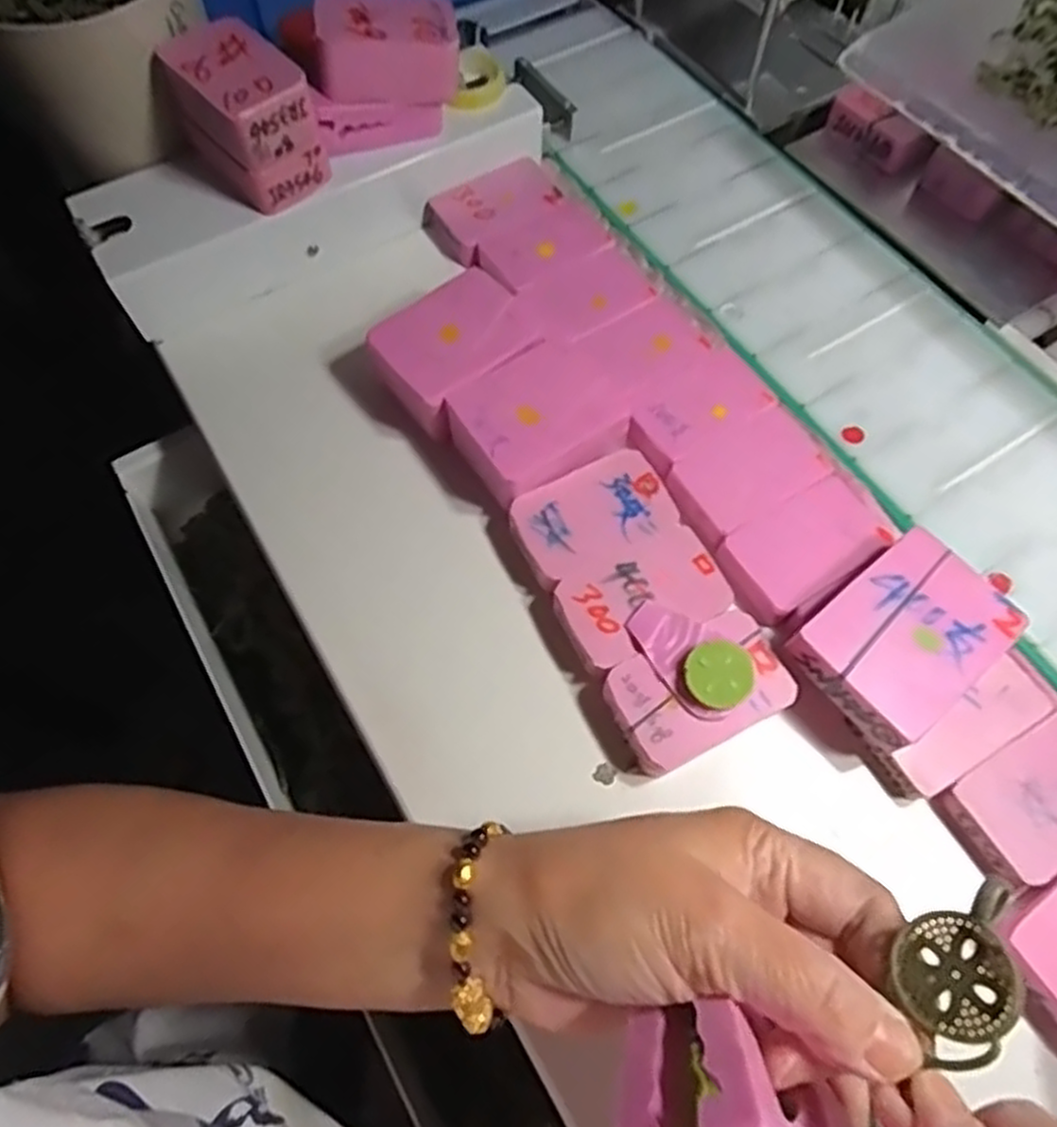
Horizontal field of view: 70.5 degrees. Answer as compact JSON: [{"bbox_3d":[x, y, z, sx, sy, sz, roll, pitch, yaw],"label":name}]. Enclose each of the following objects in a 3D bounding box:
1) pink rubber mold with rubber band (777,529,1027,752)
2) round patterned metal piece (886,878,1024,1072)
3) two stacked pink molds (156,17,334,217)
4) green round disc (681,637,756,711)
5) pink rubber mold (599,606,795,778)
[{"bbox_3d":[0.153,0.031,0.307,0.078,0.025,0.058,-38,70,-16],"label":"pink rubber mold with rubber band"},{"bbox_3d":[0.108,0.104,0.190,0.030,0.007,0.041,-16,50,39],"label":"round patterned metal piece"},{"bbox_3d":[-0.144,-0.227,0.379,0.052,0.060,0.074,-40,71,-17],"label":"two stacked pink molds"},{"bbox_3d":[0.076,0.046,0.302,0.028,0.012,0.027,0,65,0],"label":"green round disc"},{"bbox_3d":[0.071,0.054,0.314,0.074,0.024,0.044,-24,67,-10],"label":"pink rubber mold"}]

